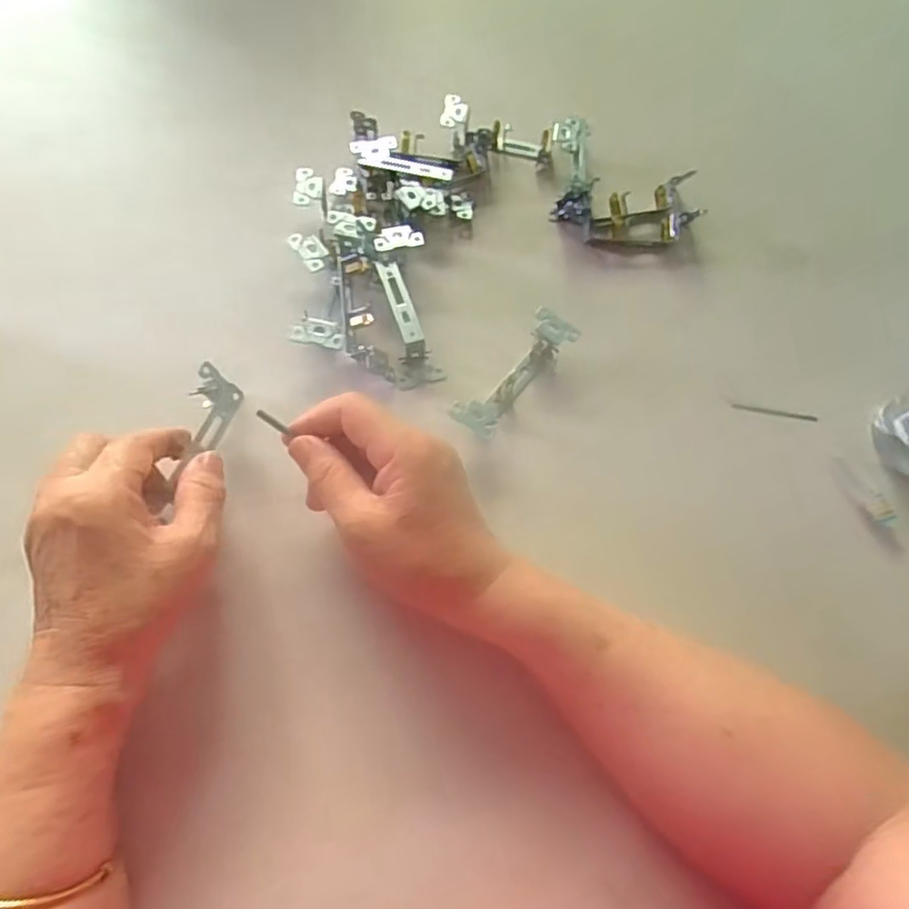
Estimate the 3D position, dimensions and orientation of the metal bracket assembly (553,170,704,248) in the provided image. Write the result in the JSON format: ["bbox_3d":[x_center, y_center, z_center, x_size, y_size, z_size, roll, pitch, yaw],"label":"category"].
[{"bbox_3d":[0.130,-0.181,0.483,0.101,0.025,0.044,-9,67,-7],"label":"metal bracket assembly"}]

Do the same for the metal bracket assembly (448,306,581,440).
[{"bbox_3d":[0.039,-0.051,0.421,0.030,0.024,0.102,36,69,12],"label":"metal bracket assembly"}]

